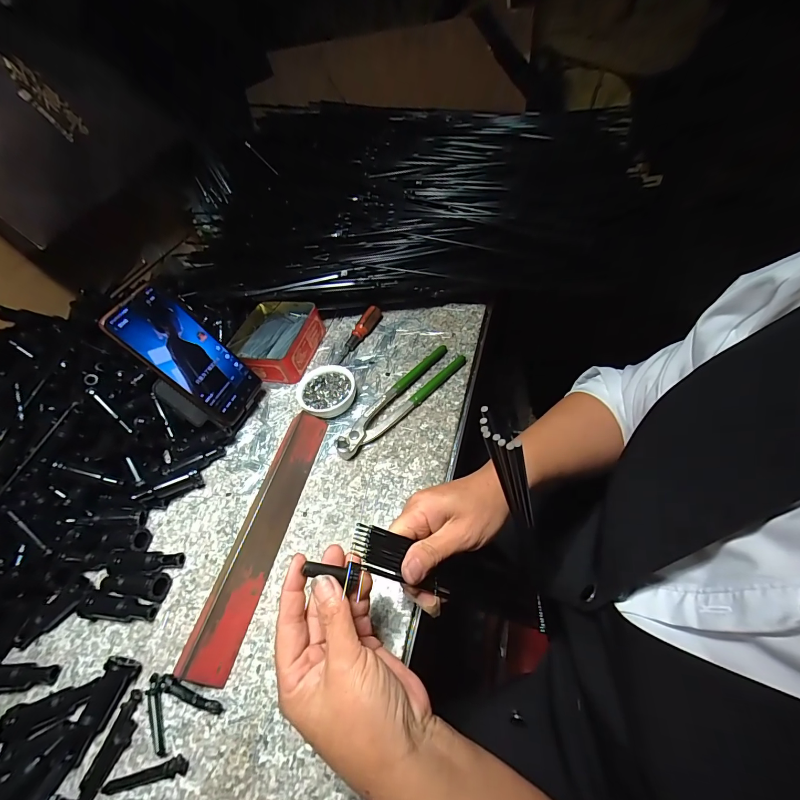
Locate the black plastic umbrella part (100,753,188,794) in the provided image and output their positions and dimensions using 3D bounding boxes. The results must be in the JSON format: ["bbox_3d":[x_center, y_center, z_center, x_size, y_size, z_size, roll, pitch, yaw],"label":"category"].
[{"bbox_3d":[-0.184,0.271,0.266,0.060,0.006,0.011,-14,51,0],"label":"black plastic umbrella part"}]

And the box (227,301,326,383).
[{"bbox_3d":[-0.178,-0.088,0.531,0.110,0.039,0.133,2,52,13],"label":"box"}]

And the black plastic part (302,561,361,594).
[{"bbox_3d":[-0.047,0.121,0.255,0.037,0.012,0.017,15,53,-6],"label":"black plastic part"}]

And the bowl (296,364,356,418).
[{"bbox_3d":[-0.092,-0.008,0.463,0.072,0.027,0.070,-6,51,7],"label":"bowl"}]

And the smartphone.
[{"bbox_3d":[-0.238,-0.050,0.420,0.009,0.164,0.080,-9,46,36],"label":"smartphone"}]

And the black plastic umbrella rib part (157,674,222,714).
[{"bbox_3d":[-0.167,0.234,0.292,0.057,0.005,0.011,8,54,17],"label":"black plastic umbrella rib part"}]

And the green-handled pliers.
[{"bbox_3d":[0.001,-0.002,0.448,0.043,0.017,0.198,34,65,32],"label":"green-handled pliers"}]

